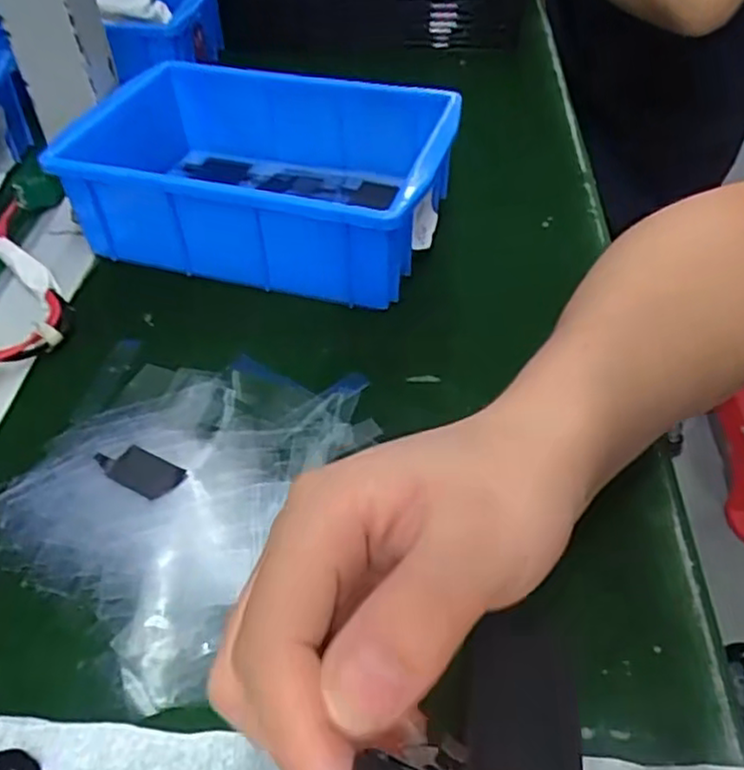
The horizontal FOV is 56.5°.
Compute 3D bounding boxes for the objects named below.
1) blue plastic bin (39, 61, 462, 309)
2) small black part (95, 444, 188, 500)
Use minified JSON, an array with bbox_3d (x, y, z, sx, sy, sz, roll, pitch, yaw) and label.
[{"bbox_3d":[-0.061,-0.119,0.400,0.194,0.069,0.128,13,48,13],"label":"blue plastic bin"},{"bbox_3d":[-0.099,0.035,0.293,0.040,0.004,0.019,21,51,20],"label":"small black part"}]

